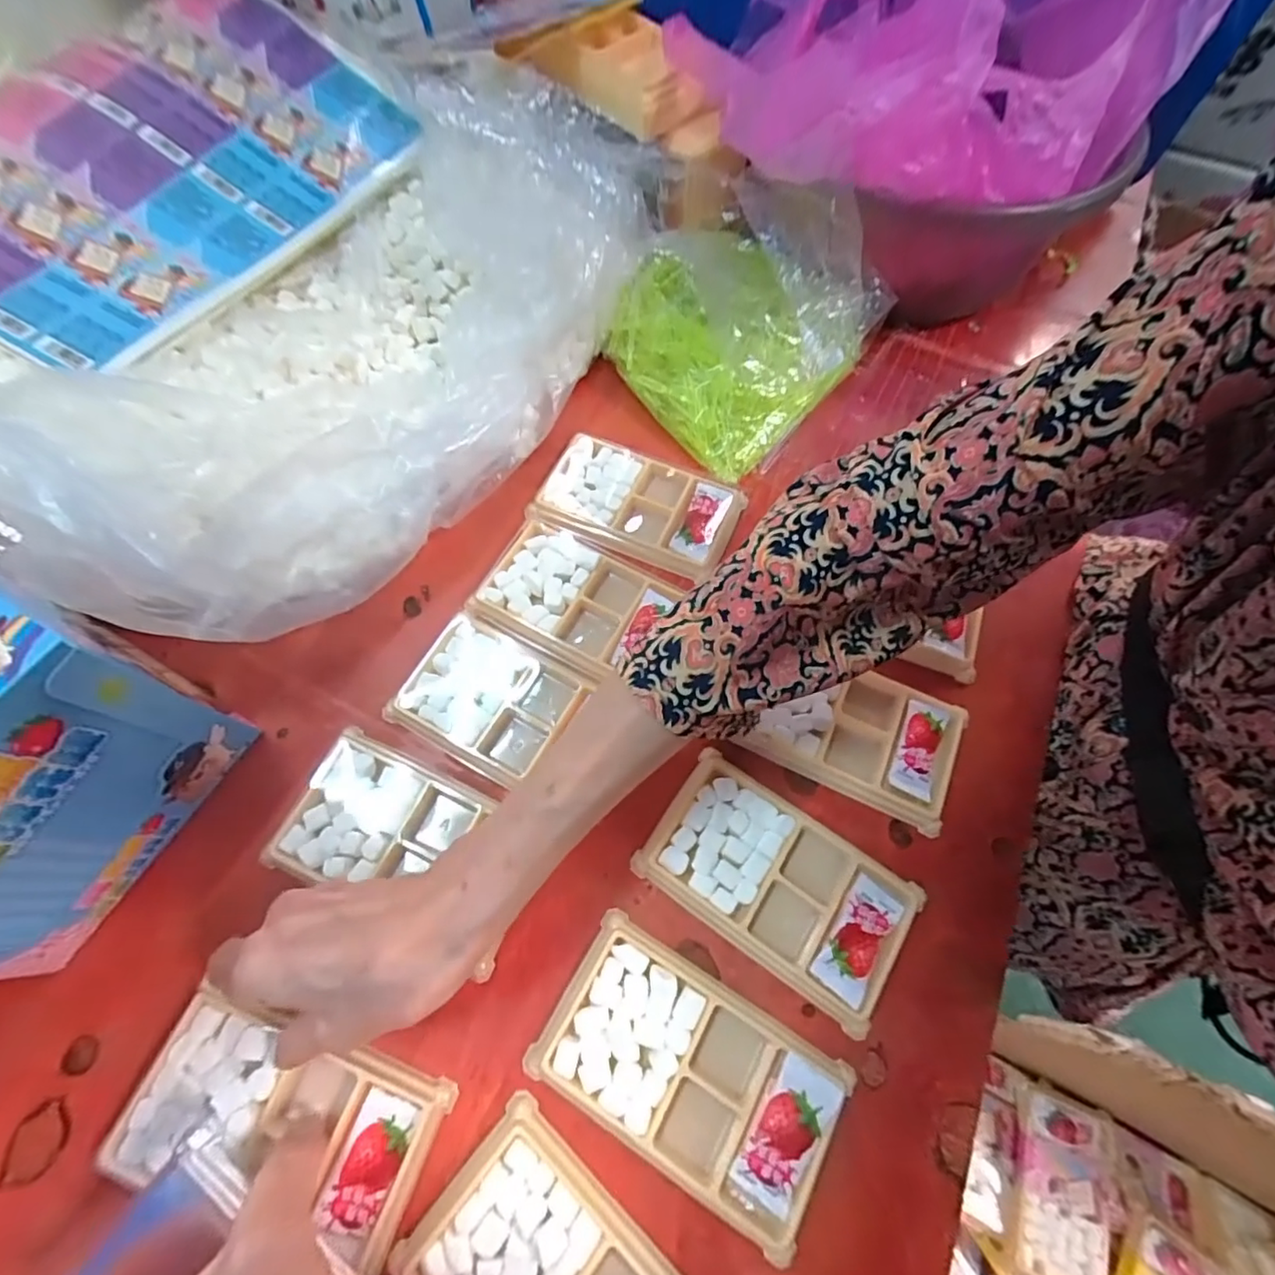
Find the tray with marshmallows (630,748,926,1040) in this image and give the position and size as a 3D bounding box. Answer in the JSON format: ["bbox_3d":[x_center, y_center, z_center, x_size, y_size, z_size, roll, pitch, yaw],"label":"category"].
[{"bbox_3d":[0.074,0.128,0.305,0.135,0.013,0.076,31,70,12],"label":"tray with marshmallows"}]

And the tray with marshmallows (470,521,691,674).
[{"bbox_3d":[-0.040,-0.028,0.373,0.116,0.016,0.088,24,69,10],"label":"tray with marshmallows"}]

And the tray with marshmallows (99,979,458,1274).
[{"bbox_3d":[-0.161,0.221,0.261,0.133,0.016,0.068,15,67,4],"label":"tray with marshmallows"}]

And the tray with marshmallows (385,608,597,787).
[{"bbox_3d":[-0.091,0.035,0.347,0.106,0.020,0.080,26,69,10],"label":"tray with marshmallows"}]

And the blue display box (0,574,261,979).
[{"bbox_3d":[-0.271,0.069,0.255,0.057,0.140,0.146,23,68,9],"label":"blue display box"}]

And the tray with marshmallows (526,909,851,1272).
[{"bbox_3d":[0.025,0.203,0.269,0.136,0.013,0.078,29,70,11],"label":"tray with marshmallows"}]

